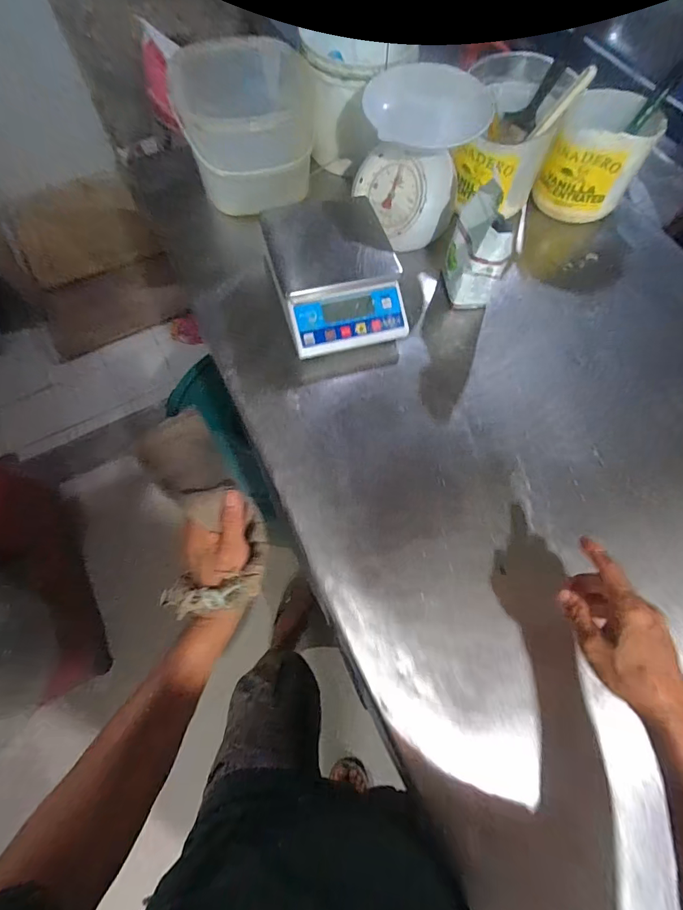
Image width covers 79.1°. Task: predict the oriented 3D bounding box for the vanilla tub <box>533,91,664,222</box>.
[{"bbox_3d":[0.450,-0.521,0.729,0.152,0.135,0.162,32,70,13],"label":"vanilla tub"}]

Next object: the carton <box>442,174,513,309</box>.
[{"bbox_3d":[0.206,-0.312,0.634,0.065,0.162,0.098,-1,66,-3],"label":"carton"}]

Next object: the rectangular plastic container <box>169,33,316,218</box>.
[{"bbox_3d":[-0.163,-0.574,0.713,0.210,0.155,0.218,-18,69,-10],"label":"rectangular plastic container"}]

